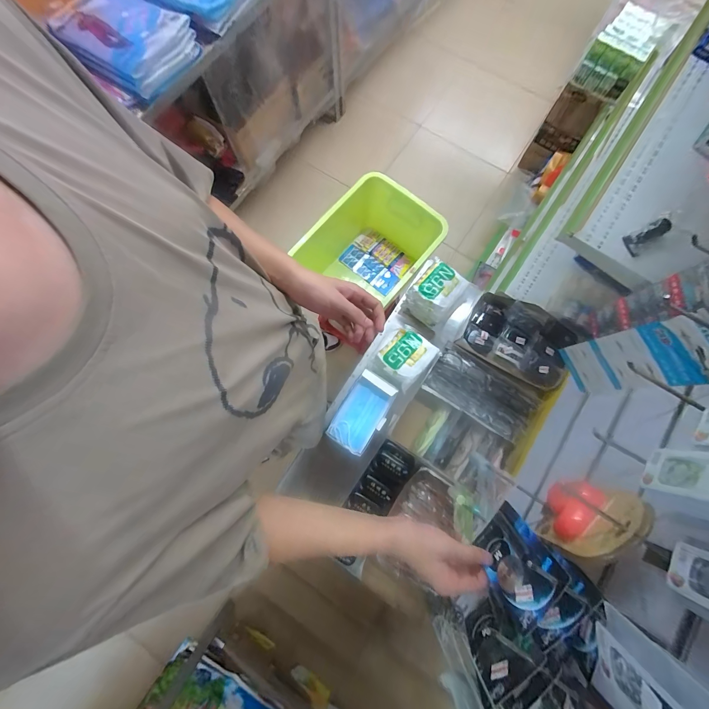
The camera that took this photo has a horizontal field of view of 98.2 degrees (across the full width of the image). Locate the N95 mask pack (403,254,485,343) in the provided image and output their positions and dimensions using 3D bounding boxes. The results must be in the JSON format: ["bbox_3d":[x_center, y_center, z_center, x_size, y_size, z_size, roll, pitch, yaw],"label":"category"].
[{"bbox_3d":[0.229,-0.149,0.785,0.163,0.090,0.154,33,80,6],"label":"N95 mask pack"}]

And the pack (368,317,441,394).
[{"bbox_3d":[0.124,0.002,0.788,0.142,0.067,0.158,35,80,7],"label":"pack"}]

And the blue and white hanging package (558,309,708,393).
[{"bbox_3d":[0.458,0.007,0.501,0.026,0.275,0.100,-18,79,-4],"label":"blue and white hanging package"}]

